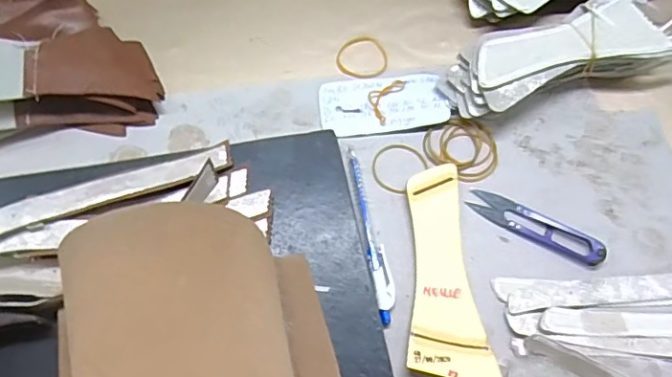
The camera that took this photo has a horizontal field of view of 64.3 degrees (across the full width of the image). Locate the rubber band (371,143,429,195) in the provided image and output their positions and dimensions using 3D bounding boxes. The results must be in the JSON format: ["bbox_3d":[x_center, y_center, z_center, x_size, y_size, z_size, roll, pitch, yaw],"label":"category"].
[{"bbox_3d":[0.049,-0.017,0.418,0.039,0.004,0.043,41,71,17],"label":"rubber band"}]

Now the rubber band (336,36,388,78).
[{"bbox_3d":[0.024,-0.114,0.462,0.043,0.004,0.046,0,65,0],"label":"rubber band"}]

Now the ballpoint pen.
[{"bbox_3d":[0.025,0.029,0.391,0.016,0.008,0.135,-10,65,-5],"label":"ballpoint pen"}]

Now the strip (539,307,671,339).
[{"bbox_3d":[0.228,0.092,0.358,0.180,0.007,0.019,2,65,1],"label":"strip"}]

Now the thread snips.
[{"bbox_3d":[0.147,0.026,0.392,0.099,0.009,0.023,26,68,11],"label":"thread snips"}]

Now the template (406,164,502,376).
[{"bbox_3d":[0.072,0.058,0.379,0.056,0.007,0.157,-3,67,-6],"label":"template"}]

